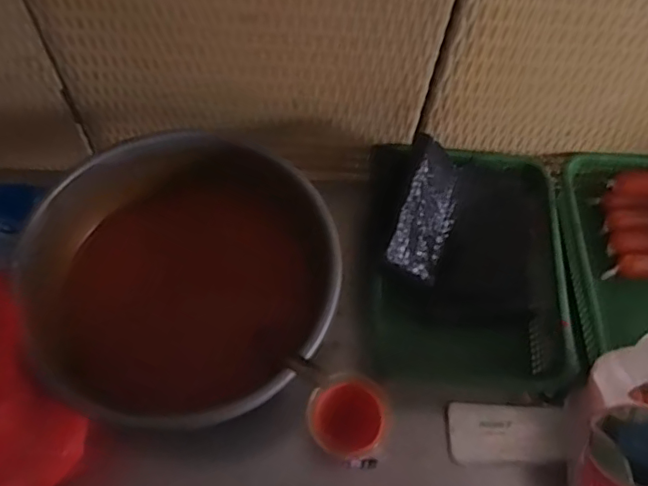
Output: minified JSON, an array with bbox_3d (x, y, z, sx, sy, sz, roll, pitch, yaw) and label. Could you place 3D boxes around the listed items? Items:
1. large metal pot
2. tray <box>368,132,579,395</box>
[{"bbox_3d":[-0.171,0.051,0.739,0.372,0.202,0.352,1,64,-2],"label":"large metal pot"},{"bbox_3d":[0.201,0.010,0.784,0.273,0.186,0.336,3,64,-1],"label":"tray"}]

